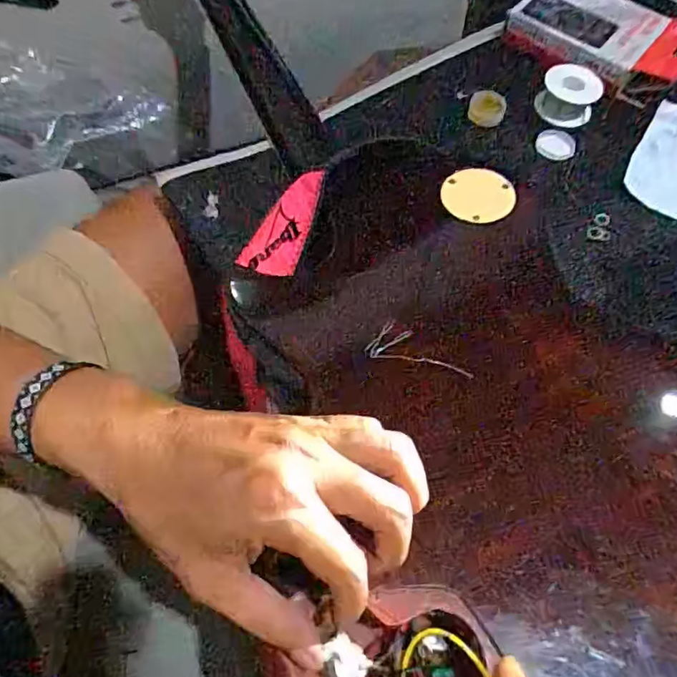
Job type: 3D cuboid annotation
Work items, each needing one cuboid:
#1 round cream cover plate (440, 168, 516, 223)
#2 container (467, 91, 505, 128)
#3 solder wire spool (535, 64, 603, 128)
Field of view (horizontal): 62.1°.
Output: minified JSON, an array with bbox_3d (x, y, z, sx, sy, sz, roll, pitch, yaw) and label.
[{"bbox_3d":[0.100,-0.103,0.402,0.050,0.005,0.048,1,61,-2],"label":"round cream cover plate"},{"bbox_3d":[0.138,-0.213,0.525,0.032,0.021,0.030,1,61,-2],"label":"container"},{"bbox_3d":[0.217,-0.229,0.530,0.052,0.029,0.051,1,61,-2],"label":"solder wire spool"}]

